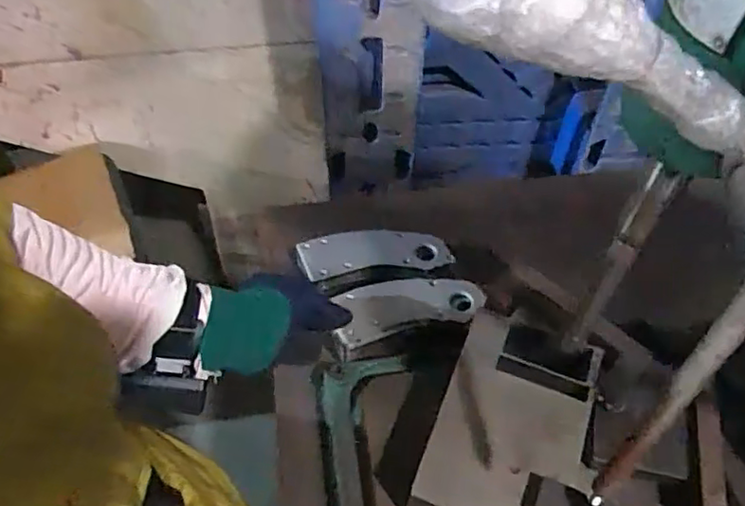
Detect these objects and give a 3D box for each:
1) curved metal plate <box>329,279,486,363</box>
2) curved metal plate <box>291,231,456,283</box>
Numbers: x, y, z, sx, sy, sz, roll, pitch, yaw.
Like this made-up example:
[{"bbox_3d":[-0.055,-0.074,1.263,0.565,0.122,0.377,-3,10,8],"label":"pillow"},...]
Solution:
[{"bbox_3d":[0.040,0.060,0.683,0.168,0.015,0.069,-12,54,-6],"label":"curved metal plate"},{"bbox_3d":[0.002,-0.002,0.738,0.176,0.017,0.064,-5,53,-3],"label":"curved metal plate"}]

